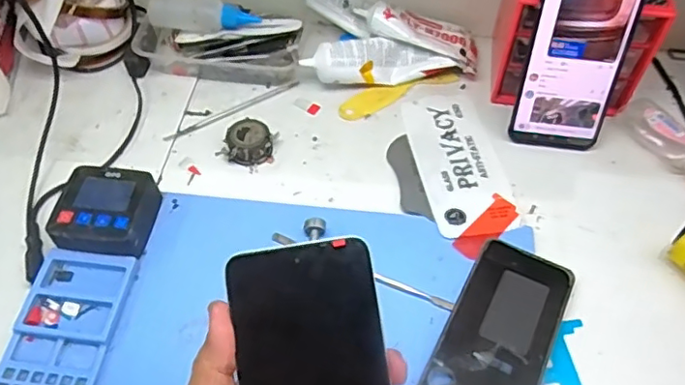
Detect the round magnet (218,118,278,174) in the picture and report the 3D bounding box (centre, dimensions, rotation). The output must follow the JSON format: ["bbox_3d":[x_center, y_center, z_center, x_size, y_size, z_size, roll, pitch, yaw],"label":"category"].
[{"bbox_3d":[-0.085,-0.044,0.529,0.042,0.023,0.041,0,55,1],"label":"round magnet"}]

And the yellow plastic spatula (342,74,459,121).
[{"bbox_3d":[0.053,-0.101,0.579,0.122,0.004,0.030,-23,58,-14],"label":"yellow plastic spatula"}]

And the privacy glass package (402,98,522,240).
[{"bbox_3d":[0.103,-0.029,0.521,0.073,0.006,0.159,-8,55,-5],"label":"privacy glass package"}]

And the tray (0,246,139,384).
[{"bbox_3d":[-0.204,0.112,0.419,0.068,0.014,0.148,6,55,5],"label":"tray"}]

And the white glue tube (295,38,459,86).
[{"bbox_3d":[0.035,-0.127,0.572,0.141,0.036,0.035,-4,54,-16],"label":"white glue tube"}]

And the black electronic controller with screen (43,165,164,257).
[{"bbox_3d":[-0.190,0.018,0.472,0.071,0.035,0.071,9,56,7],"label":"black electronic controller with screen"}]

